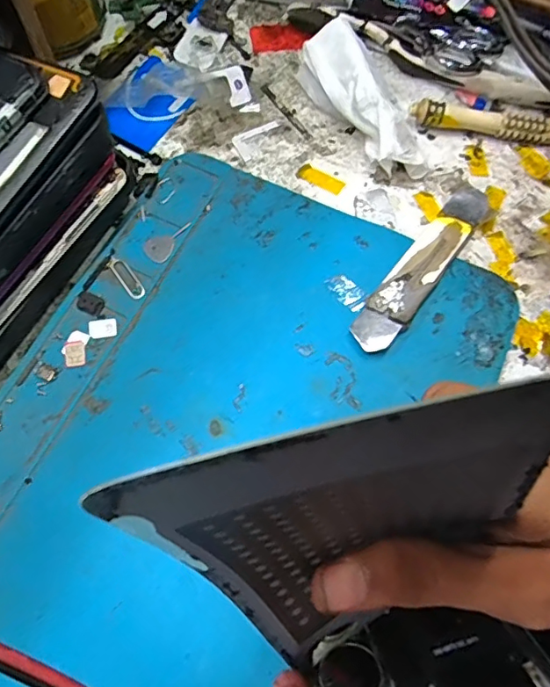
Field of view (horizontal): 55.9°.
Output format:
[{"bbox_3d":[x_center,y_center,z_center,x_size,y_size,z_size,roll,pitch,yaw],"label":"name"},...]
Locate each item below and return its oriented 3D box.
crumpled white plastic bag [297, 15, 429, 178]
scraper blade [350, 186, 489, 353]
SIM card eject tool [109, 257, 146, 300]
[{"bbox_3d":[0.046,-0.131,0.283,0.024,0.034,0.097,-26,71,-12],"label":"crumpled white plastic bag"},{"bbox_3d":[0.075,-0.041,0.259,0.021,0.009,0.114,36,71,12],"label":"scraper blade"},{"bbox_3d":[-0.072,-0.032,0.254,0.008,0.004,0.025,-34,77,-15],"label":"SIM card eject tool"}]

